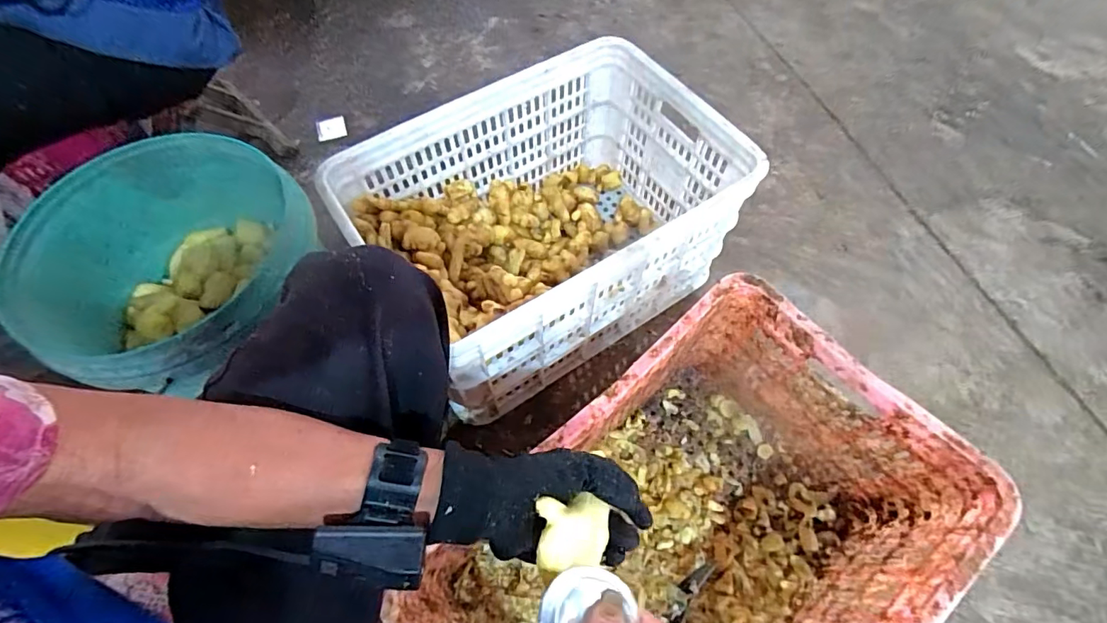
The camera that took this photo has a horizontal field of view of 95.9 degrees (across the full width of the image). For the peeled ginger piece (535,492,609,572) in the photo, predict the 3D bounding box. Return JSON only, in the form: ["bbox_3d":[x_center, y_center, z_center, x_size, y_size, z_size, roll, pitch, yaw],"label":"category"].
[{"bbox_3d":[0.012,0.162,0.361,0.048,0.030,0.048,8,50,-16],"label":"peeled ginger piece"}]

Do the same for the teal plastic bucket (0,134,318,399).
[{"bbox_3d":[-0.433,-0.057,0.604,0.287,0.161,0.272,0,62,0],"label":"teal plastic bucket"}]

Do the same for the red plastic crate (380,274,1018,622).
[{"bbox_3d":[0.148,0.276,0.580,0.510,0.280,0.338,-39,69,-17],"label":"red plastic crate"}]

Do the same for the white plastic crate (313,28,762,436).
[{"bbox_3d":[-0.005,-0.130,0.796,0.504,0.294,0.367,-35,68,-16],"label":"white plastic crate"}]

